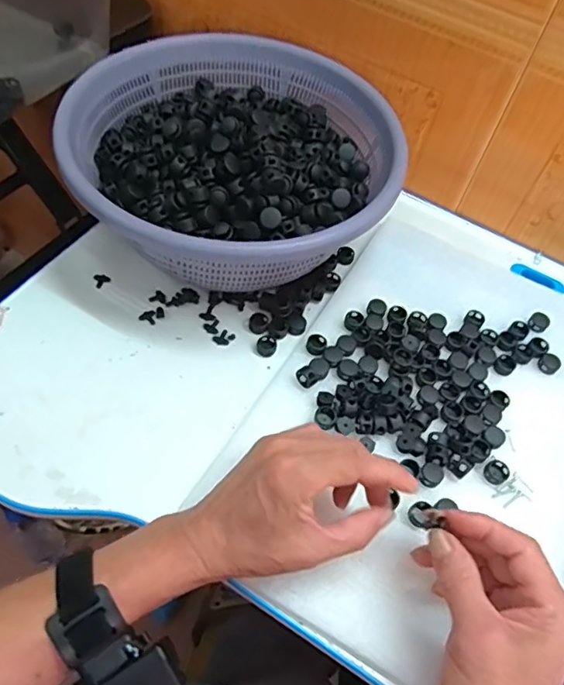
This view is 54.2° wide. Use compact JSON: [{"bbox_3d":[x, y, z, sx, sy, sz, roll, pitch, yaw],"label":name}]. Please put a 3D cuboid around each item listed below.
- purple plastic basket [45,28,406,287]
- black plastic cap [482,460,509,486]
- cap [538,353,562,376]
[{"bbox_3d":[-0.044,-0.155,0.516,0.283,0.120,0.262,7,56,-2],"label":"purple plastic basket"},{"bbox_3d":[0.162,0.099,0.417,0.018,0.010,0.016,22,57,8],"label":"black plastic cap"},{"bbox_3d":[0.232,0.019,0.478,0.017,0.006,0.019,39,61,18],"label":"cap"}]

